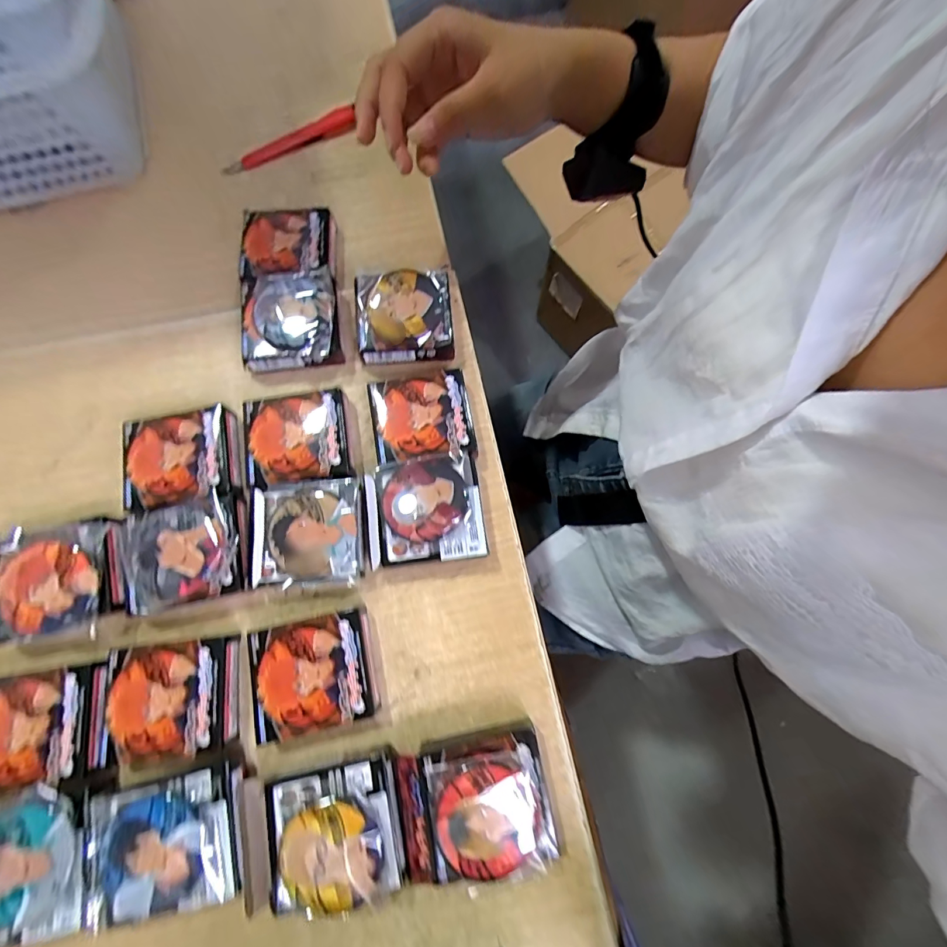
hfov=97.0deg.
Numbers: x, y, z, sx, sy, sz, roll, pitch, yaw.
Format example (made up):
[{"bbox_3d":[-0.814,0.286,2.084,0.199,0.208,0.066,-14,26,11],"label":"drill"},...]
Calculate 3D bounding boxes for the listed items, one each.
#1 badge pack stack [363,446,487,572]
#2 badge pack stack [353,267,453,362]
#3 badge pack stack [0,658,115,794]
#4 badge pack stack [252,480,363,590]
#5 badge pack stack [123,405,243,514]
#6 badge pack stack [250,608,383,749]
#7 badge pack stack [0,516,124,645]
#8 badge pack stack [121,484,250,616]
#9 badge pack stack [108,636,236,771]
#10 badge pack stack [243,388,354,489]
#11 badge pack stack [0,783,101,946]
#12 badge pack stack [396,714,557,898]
[{"bbox_3d":[-0.033,0.025,0.284,0.076,0.036,0.071,-8,76,-2],"label":"badge pack stack"},{"bbox_3d":[-0.052,-0.119,0.322,0.070,0.038,0.065,-5,76,-1],"label":"badge pack stack"},{"bbox_3d":[-0.261,0.151,0.256,0.085,0.019,0.064,-11,76,-2],"label":"badge pack stack"},{"bbox_3d":[-0.110,0.040,0.282,0.074,0.033,0.067,-4,76,-1],"label":"badge pack stack"},{"bbox_3d":[-0.208,-0.013,0.297,0.072,0.019,0.072,-12,76,-2],"label":"badge pack stack"},{"bbox_3d":[-0.099,0.125,0.264,0.071,0.023,0.063,-13,76,-2],"label":"badge pack stack"},{"bbox_3d":[-0.271,0.071,0.273,0.079,0.034,0.075,-15,76,-4],"label":"badge pack stack"},{"bbox_3d":[-0.190,0.053,0.278,0.075,0.034,0.068,-18,77,-4],"label":"badge pack stack"},{"bbox_3d":[-0.184,0.139,0.259,0.071,0.022,0.064,-7,76,-1],"label":"badge pack stack"},{"bbox_3d":[-0.124,-0.023,0.300,0.069,0.021,0.067,-10,76,-2],"label":"badge pack stack"},{"bbox_3d":[-0.248,0.218,0.240,0.082,0.042,0.073,-10,76,-2],"label":"badge pack stack"},{"bbox_3d":[0.001,0.191,0.242,0.083,0.031,0.068,-10,76,-2],"label":"badge pack stack"}]

